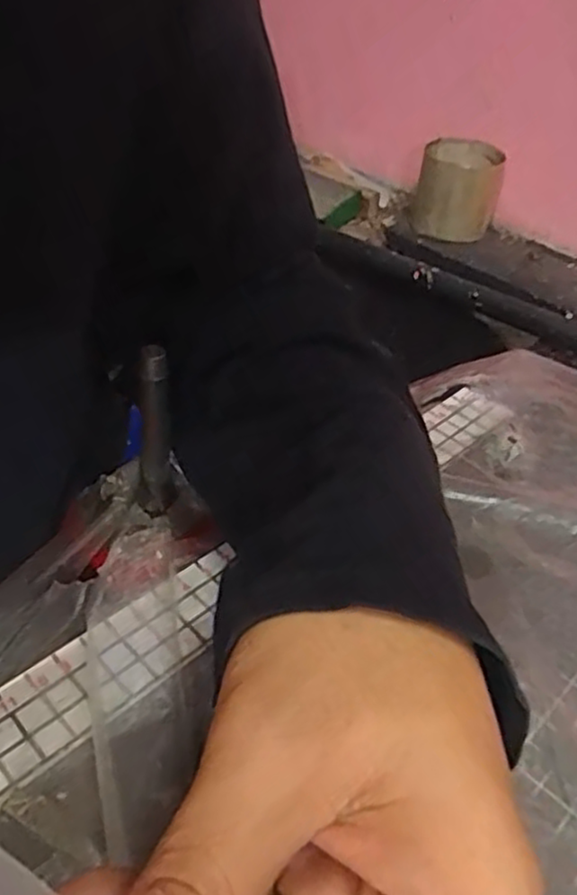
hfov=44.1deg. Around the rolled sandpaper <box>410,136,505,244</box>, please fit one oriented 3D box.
[{"bbox_3d":[0.192,-0.294,0.818,0.094,0.090,0.086,14,39,10],"label":"rolled sandpaper"}]

